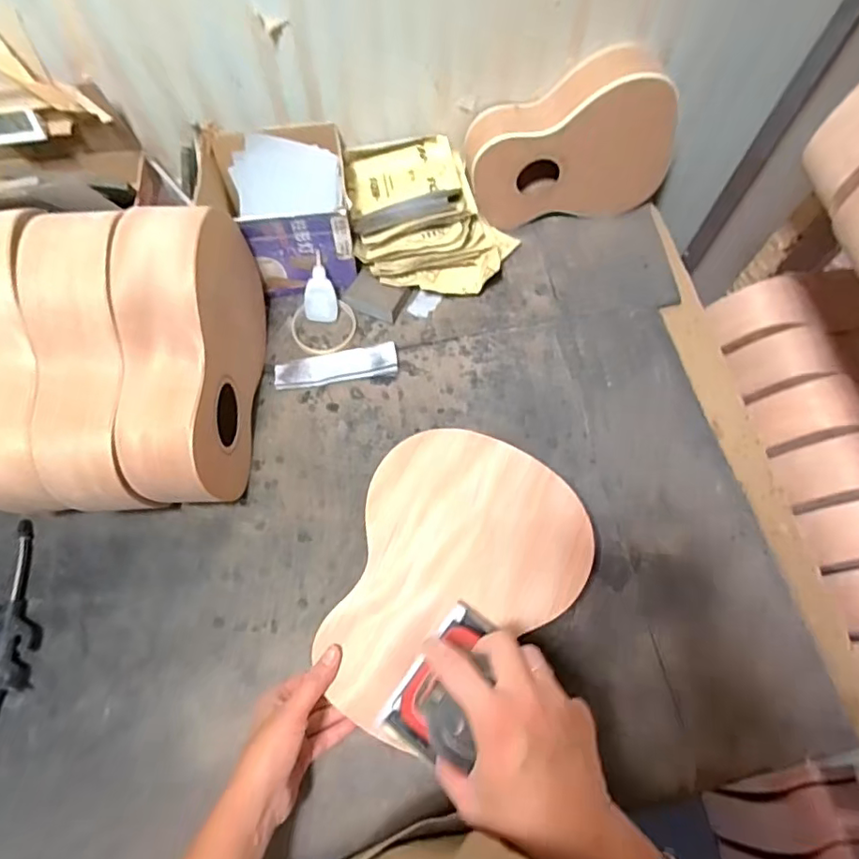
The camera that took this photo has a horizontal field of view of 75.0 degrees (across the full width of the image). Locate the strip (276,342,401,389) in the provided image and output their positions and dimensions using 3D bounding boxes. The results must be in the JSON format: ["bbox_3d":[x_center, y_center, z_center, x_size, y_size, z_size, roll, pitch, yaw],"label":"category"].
[{"bbox_3d":[-0.119,-0.081,0.716,0.155,0.017,0.039,-9,66,-5],"label":"strip"}]

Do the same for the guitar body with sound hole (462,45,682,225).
[{"bbox_3d":[0.185,-0.386,0.747,0.256,0.209,0.092,-3,66,-2],"label":"guitar body with sound hole"}]

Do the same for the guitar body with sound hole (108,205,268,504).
[{"bbox_3d":[-0.247,-0.070,0.589,0.084,0.230,0.295,1,66,0],"label":"guitar body with sound hole"}]

